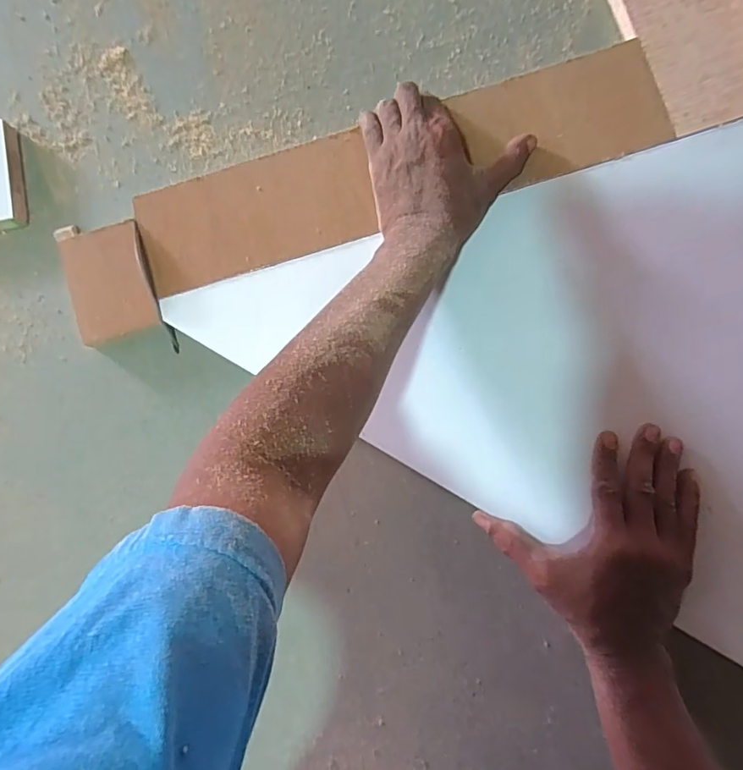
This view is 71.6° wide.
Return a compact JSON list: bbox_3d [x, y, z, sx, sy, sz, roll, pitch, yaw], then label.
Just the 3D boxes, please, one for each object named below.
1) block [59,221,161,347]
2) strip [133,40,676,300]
[{"bbox_3d":[-0.237,-0.093,0.469,0.072,0.021,0.102,-17,83,3],"label":"block"},{"bbox_3d":[0.025,-0.193,0.464,0.473,0.007,0.102,-16,83,2],"label":"strip"}]

